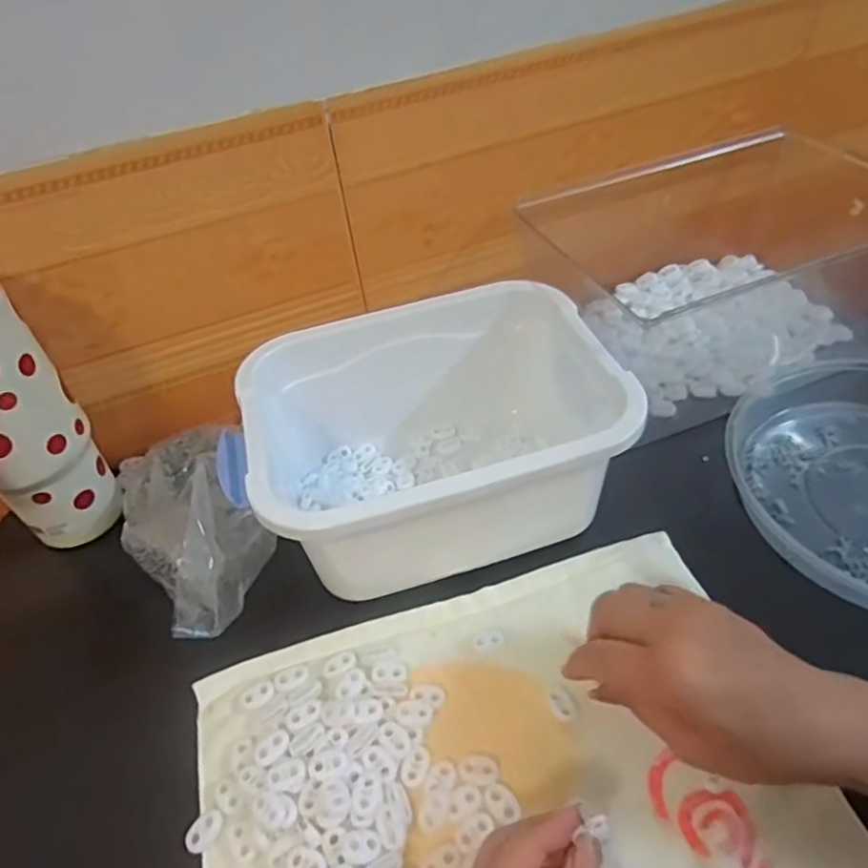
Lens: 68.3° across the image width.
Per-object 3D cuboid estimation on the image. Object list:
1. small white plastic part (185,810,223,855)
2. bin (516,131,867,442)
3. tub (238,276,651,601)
[{"bbox_3d":[-0.126,0.218,0.351,0.015,0.004,0.021,27,53,27],"label":"small white plastic part"},{"bbox_3d":[0.262,-0.161,0.594,0.329,0.116,0.252,-25,49,-19],"label":"bin"},{"bbox_3d":[-0.002,0.001,0.463,0.237,0.112,0.182,-14,46,-9],"label":"tub"}]

